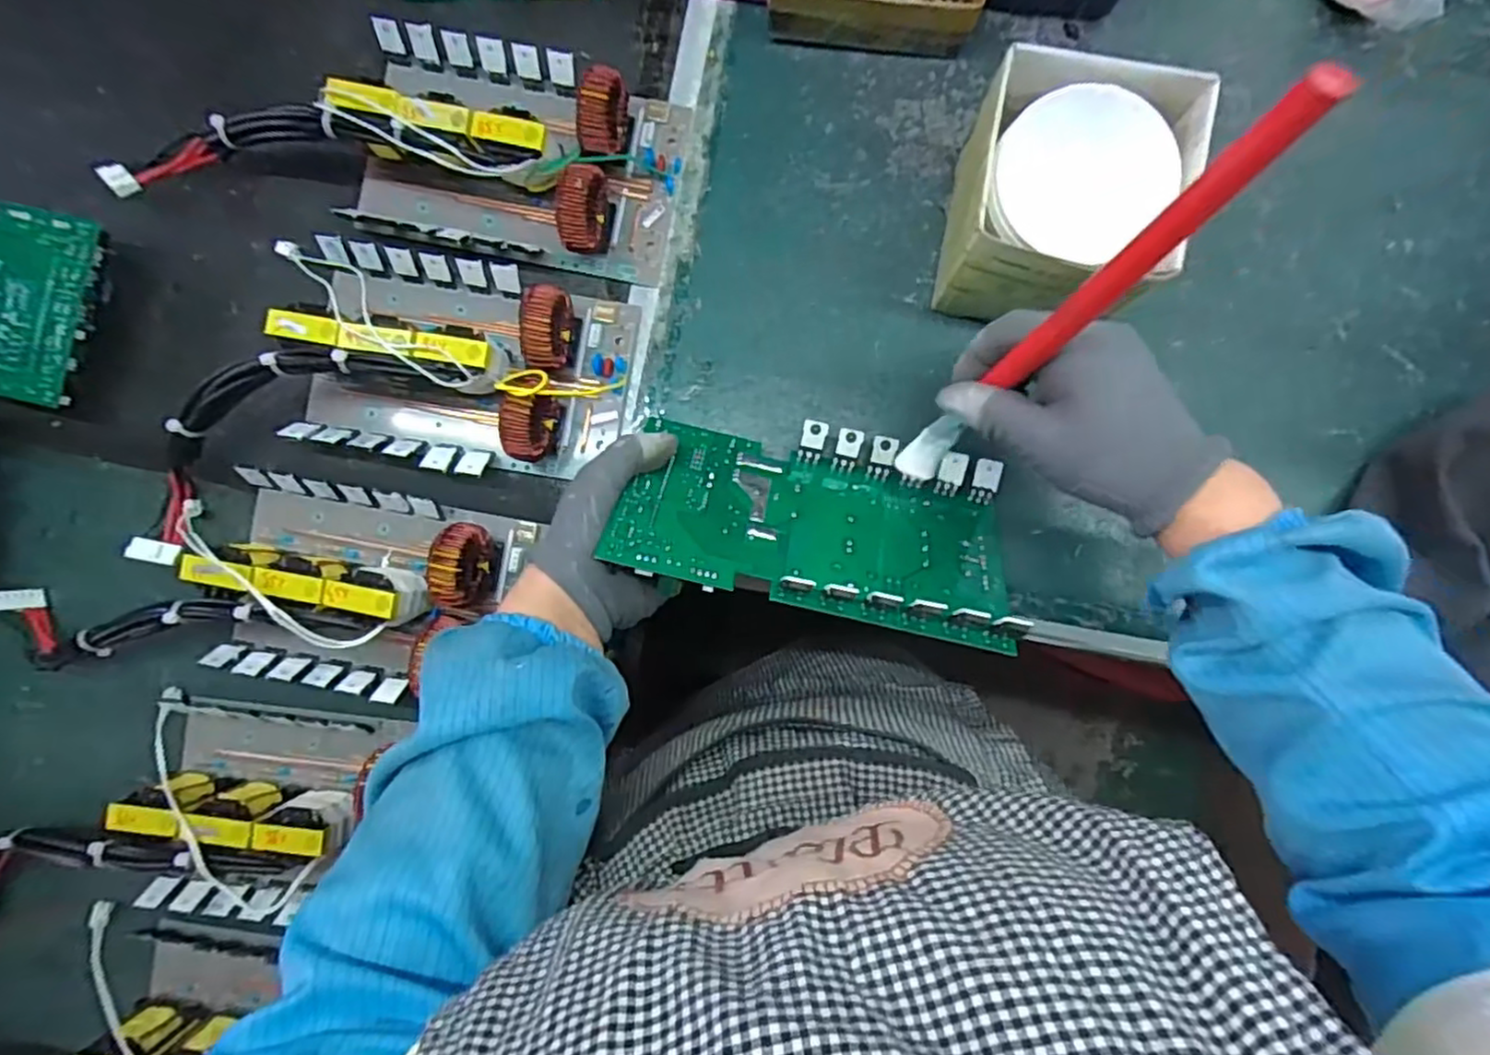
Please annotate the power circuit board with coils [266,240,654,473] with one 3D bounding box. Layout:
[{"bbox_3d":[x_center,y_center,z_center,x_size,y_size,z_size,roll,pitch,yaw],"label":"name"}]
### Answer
[{"bbox_3d":[-0.195,-0.110,0.446,0.249,0.058,0.141,8,89,2],"label":"power circuit board with coils"}]

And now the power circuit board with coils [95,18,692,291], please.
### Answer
[{"bbox_3d":[-0.179,-0.251,0.449,0.269,0.061,0.136,12,89,2],"label":"power circuit board with coils"}]

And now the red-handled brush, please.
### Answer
[{"bbox_3d":[0.133,-0.081,0.317,0.021,0.281,0.025,36,73,2],"label":"red-handled brush"}]

